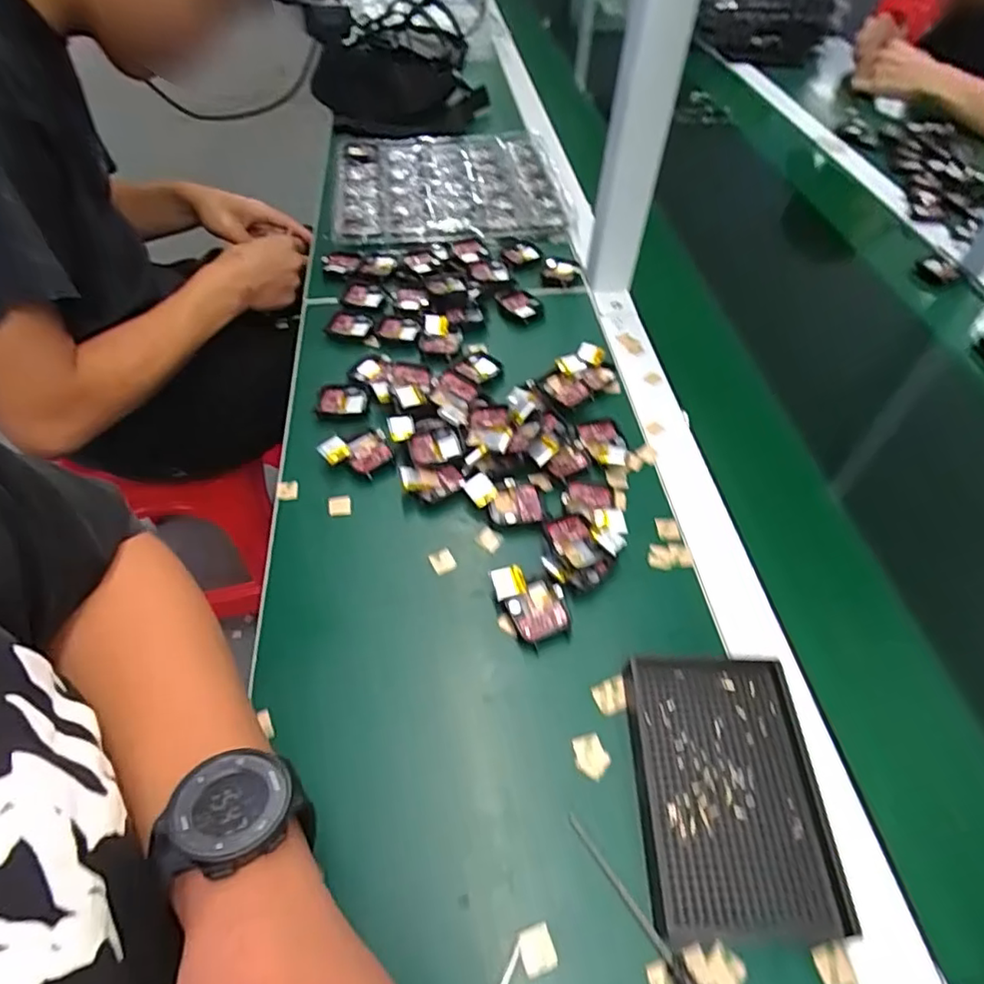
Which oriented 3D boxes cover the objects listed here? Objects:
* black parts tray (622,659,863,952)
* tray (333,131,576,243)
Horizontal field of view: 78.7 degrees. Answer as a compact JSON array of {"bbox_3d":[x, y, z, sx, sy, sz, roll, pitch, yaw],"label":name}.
[{"bbox_3d":[0.127,0.161,0.326,0.095,0.019,0.135,2,51,-2],"label":"black parts tray"},{"bbox_3d":[-0.054,-0.388,0.750,0.277,0.022,0.262,-5,51,-6],"label":"tray"}]

